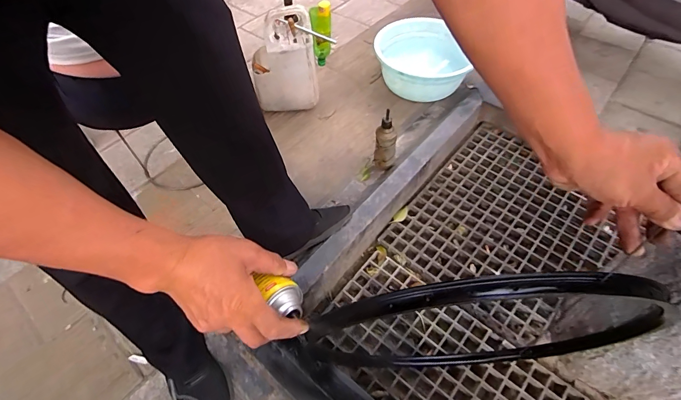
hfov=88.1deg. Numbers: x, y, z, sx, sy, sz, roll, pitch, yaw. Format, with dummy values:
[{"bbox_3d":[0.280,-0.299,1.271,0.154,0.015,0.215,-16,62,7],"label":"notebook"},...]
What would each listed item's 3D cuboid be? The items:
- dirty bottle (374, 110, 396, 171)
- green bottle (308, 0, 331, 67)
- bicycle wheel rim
[{"bbox_3d":[0.138,-0.166,1.066,0.069,0.177,0.052,9,55,9],"label":"dirty bottle"},{"bbox_3d":[-0.063,-0.529,1.146,0.065,0.199,0.059,-4,54,0],"label":"green bottle"},{"bbox_3d":[0.226,0.239,0.614,0.591,0.554,0.039,-2,54,1],"label":"bicycle wheel rim"}]

